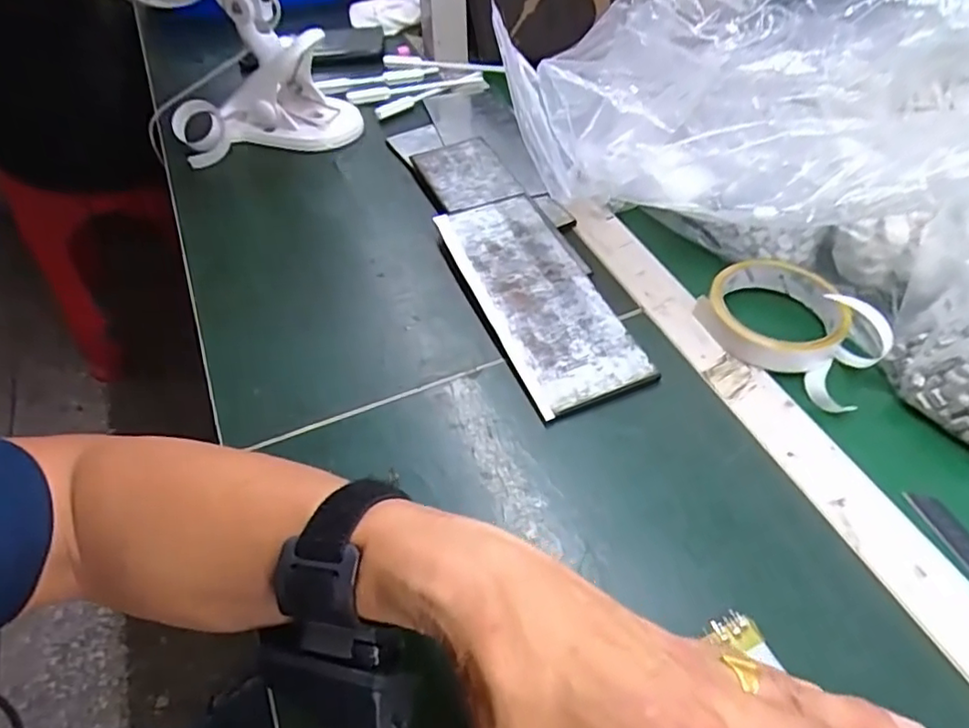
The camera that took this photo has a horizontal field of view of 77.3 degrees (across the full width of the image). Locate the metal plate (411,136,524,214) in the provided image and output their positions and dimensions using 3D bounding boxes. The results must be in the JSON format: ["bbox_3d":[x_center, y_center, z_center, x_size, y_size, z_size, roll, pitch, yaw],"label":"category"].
[{"bbox_3d":[-0.015,-0.167,0.535,0.071,0.008,0.103,-20,56,-15],"label":"metal plate"}]

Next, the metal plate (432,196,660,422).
[{"bbox_3d":[0.037,-0.052,0.440,0.086,0.005,0.200,-19,57,-14],"label":"metal plate"}]

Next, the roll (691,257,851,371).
[{"bbox_3d":[0.203,-0.036,0.420,0.090,0.025,0.088,-1,50,1],"label":"roll"}]

